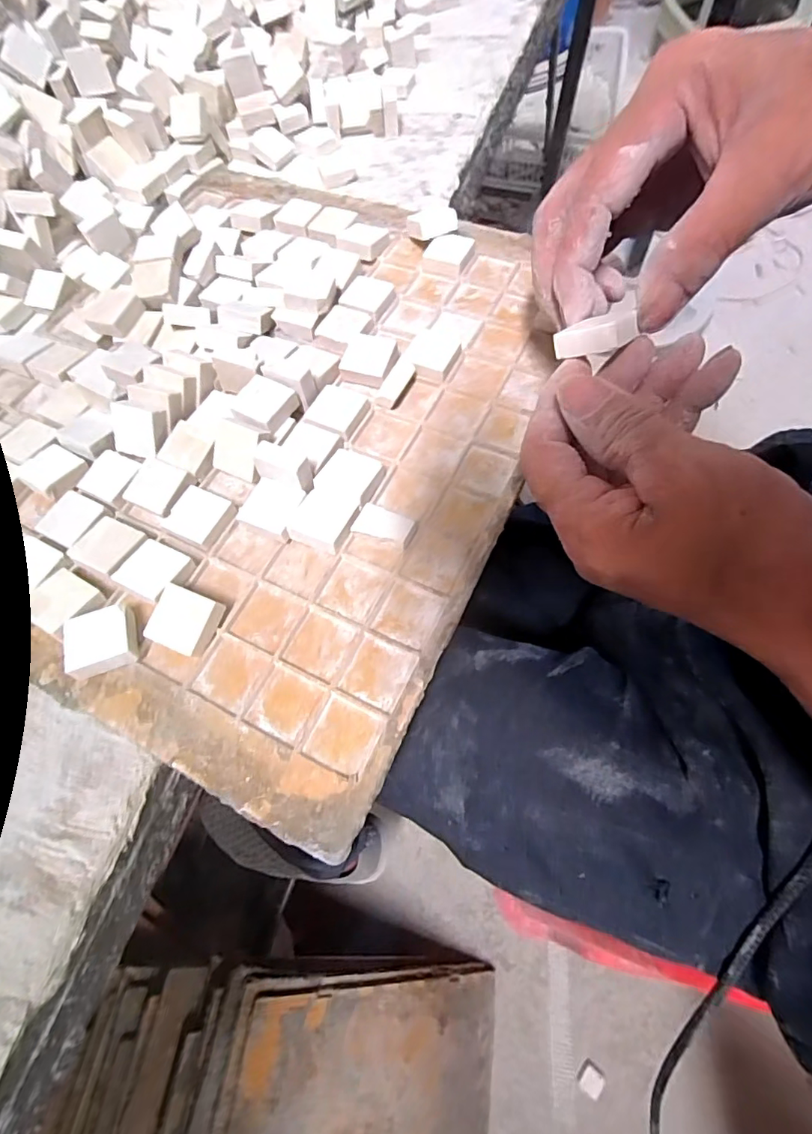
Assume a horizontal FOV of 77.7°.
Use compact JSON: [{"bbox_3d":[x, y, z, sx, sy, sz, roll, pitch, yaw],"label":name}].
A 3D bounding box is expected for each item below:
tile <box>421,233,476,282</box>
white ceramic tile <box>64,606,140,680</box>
[{"bbox_3d":[0.027,-0.193,0.315,0.027,0.011,0.031,23,69,13],"label":"tile"},{"bbox_3d":[-0.130,0.031,0.213,0.026,0.007,0.026,-20,66,-6],"label":"white ceramic tile"}]

